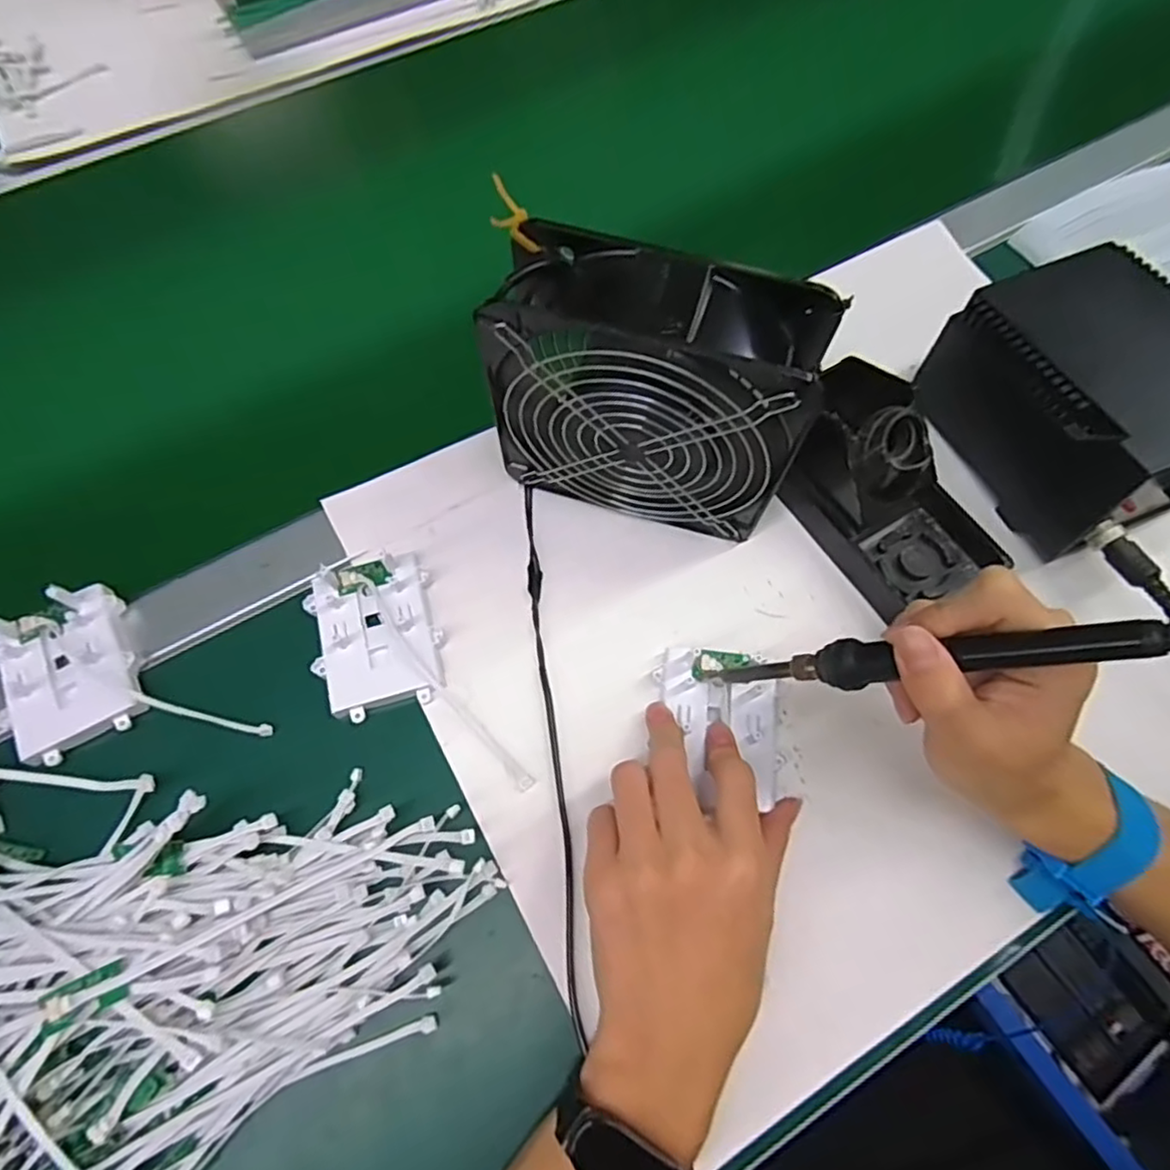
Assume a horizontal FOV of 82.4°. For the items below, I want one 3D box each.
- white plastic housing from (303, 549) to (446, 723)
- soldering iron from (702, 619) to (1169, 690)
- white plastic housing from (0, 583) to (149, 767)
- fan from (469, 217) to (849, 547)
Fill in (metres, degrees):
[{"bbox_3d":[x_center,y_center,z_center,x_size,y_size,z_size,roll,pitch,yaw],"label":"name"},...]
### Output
[{"bbox_3d":[-0.115,0.026,0.365,0.065,0.016,0.082,-16,68,-7],"label":"white plastic housing"},{"bbox_3d":[0.134,0.031,0.274,0.015,0.210,0.019,26,63,-38],"label":"soldering iron"},{"bbox_3d":[-0.283,0.046,0.360,0.067,0.018,0.084,-25,69,-10],"label":"white plastic housing"},{"bbox_3d":[0.031,-0.091,0.342,0.151,0.145,0.060,16,67,5],"label":"fan"}]

